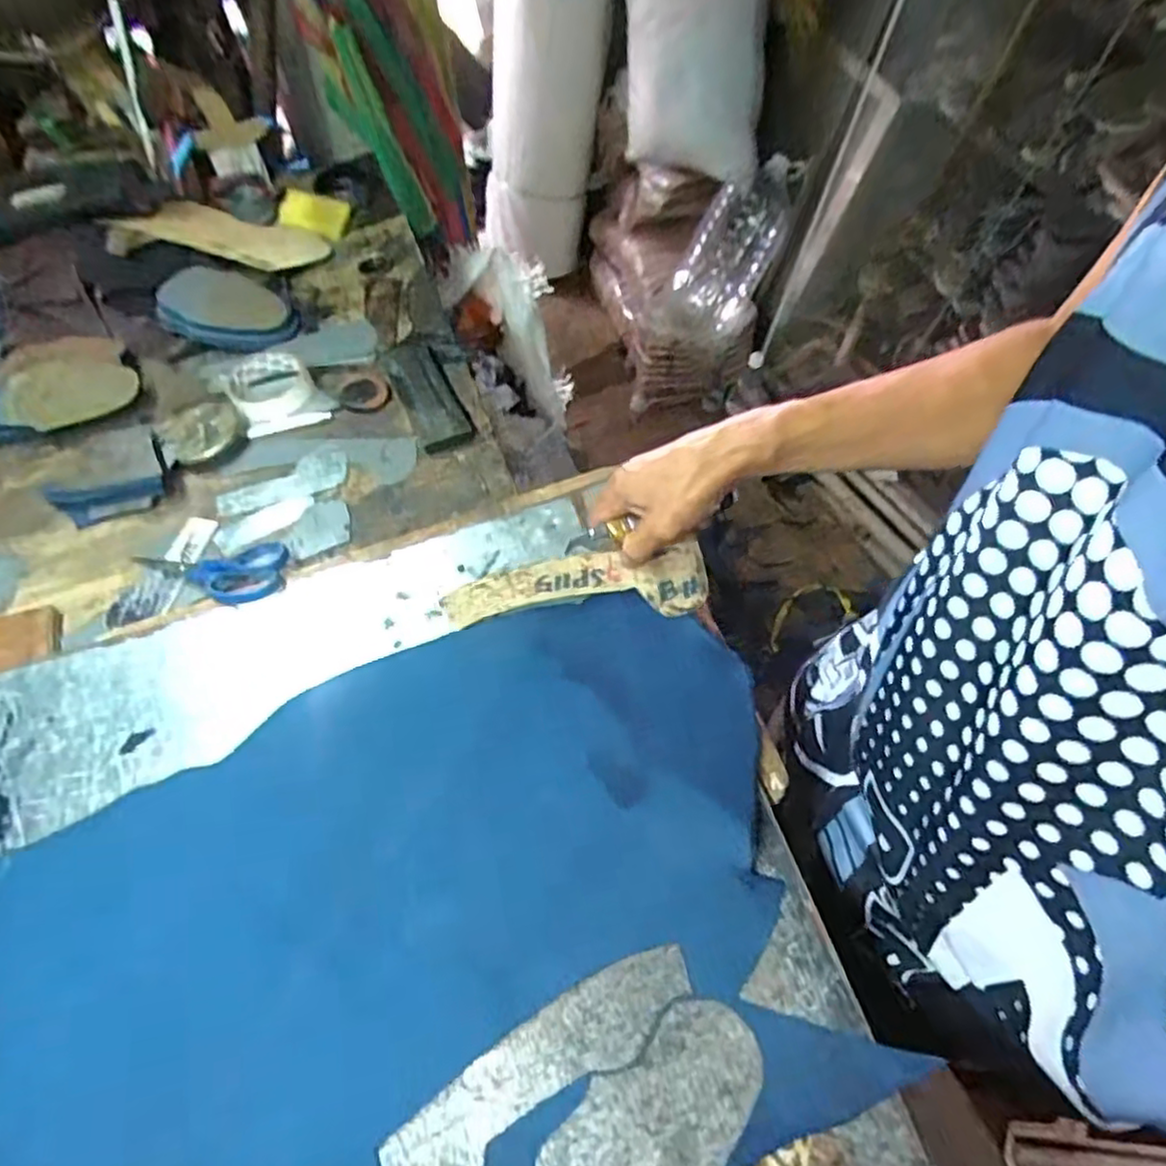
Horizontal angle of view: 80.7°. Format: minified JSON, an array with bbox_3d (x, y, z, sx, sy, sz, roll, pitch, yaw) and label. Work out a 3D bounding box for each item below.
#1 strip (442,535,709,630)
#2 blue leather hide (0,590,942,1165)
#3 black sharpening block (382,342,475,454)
[{"bbox_3d":[-0.007,0.007,0.543,0.203,0.007,0.055,-9,100,6],"label":"strip"},{"bbox_3d":[-0.161,0.240,0.437,0.650,0.039,0.372,-24,62,-11],"label":"blue leather hide"},{"bbox_3d":[-0.167,-0.201,0.730,0.054,0.023,0.172,-24,61,-10],"label":"black sharpening block"}]

